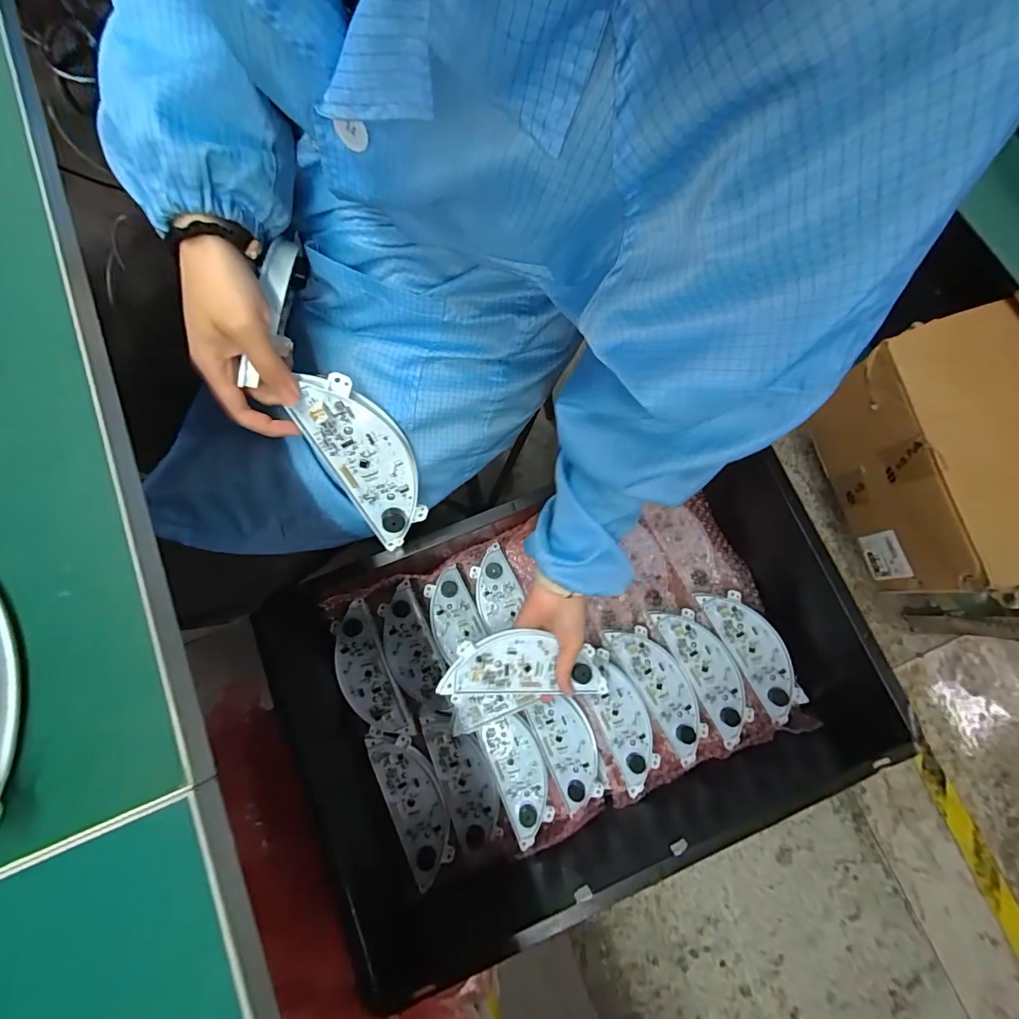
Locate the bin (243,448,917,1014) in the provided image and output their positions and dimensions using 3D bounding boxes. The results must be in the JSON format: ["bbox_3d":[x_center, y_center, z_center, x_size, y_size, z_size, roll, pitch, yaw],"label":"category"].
[{"bbox_3d":[0.102,0.202,0.541,0.622,0.135,0.414,-17,78,-4],"label":"bin"}]

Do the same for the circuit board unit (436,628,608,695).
[{"bbox_3d":[0.020,0.166,0.496,0.179,0.025,0.064,6,77,-14],"label":"circuit board unit"}]

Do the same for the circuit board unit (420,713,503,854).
[{"bbox_3d":[-0.055,0.327,0.565,0.063,0.011,0.159,-19,79,-5],"label":"circuit board unit"}]

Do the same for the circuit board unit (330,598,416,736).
[{"bbox_3d":[-0.183,0.208,0.581,0.063,0.013,0.172,-23,79,-6],"label":"circuit board unit"}]

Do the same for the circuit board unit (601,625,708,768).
[{"bbox_3d":[0.193,0.224,0.587,0.061,0.011,0.175,-32,80,-7],"label":"circuit board unit"}]

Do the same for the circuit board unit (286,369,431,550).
[{"bbox_3d":[-0.120,-0.038,0.400,0.070,0.166,0.023,-25,36,-6],"label":"circuit board unit"}]

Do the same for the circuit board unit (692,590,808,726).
[{"bbox_3d":[0.317,0.178,0.594,0.061,0.011,0.174,-28,80,-6],"label":"circuit board unit"}]

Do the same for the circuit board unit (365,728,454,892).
[{"bbox_3d":[-0.115,0.350,0.560,0.063,0.011,0.179,-24,79,-6],"label":"circuit board unit"}]

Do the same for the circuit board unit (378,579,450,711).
[{"bbox_3d":[-0.128,0.182,0.596,0.062,0.010,0.163,-24,79,-6],"label":"circuit board unit"}]

